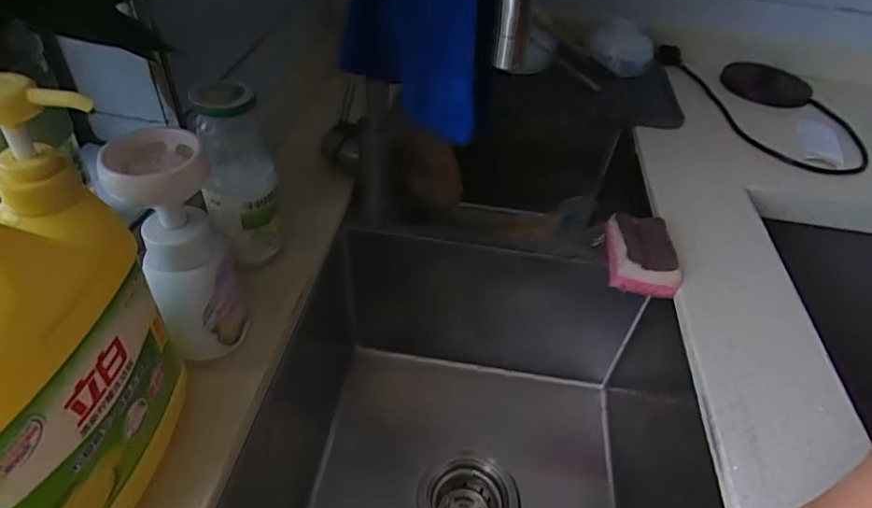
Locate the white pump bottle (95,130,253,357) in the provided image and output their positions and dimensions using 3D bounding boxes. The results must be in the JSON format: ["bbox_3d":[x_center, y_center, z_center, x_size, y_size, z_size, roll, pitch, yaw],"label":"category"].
[{"bbox_3d":[-0.180,-0.001,0.389,0.067,0.161,0.072,-14,45,-22],"label":"white pump bottle"}]

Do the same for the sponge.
[{"bbox_3d":[0.216,0.000,0.567,0.066,0.037,0.086,10,41,3],"label":"sponge"}]

